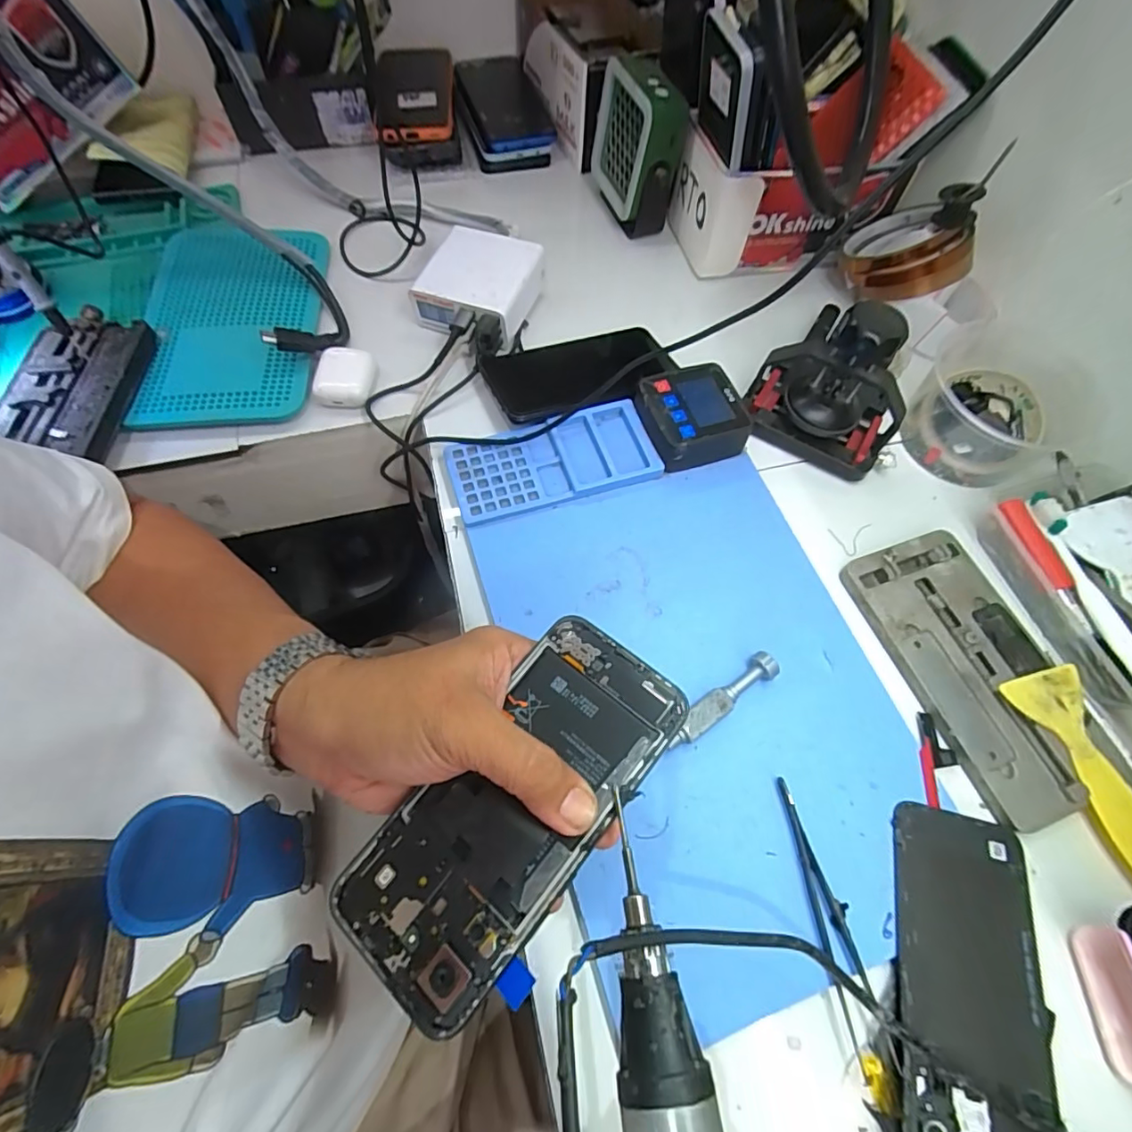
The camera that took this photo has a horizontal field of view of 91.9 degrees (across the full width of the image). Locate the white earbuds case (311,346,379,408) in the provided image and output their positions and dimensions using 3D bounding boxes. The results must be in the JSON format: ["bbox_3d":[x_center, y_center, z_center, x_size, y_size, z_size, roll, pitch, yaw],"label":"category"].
[{"bbox_3d":[-0.174,-0.148,0.434,0.044,0.018,0.048,5,63,0],"label":"white earbuds case"}]

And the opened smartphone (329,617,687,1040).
[{"bbox_3d":[-0.021,0.099,0.230,0.072,0.011,0.160,37,75,15],"label":"opened smartphone"}]

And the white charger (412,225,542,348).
[{"bbox_3d":[-0.073,-0.242,0.469,0.090,0.043,0.089,19,64,7],"label":"white charger"}]

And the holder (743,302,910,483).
[{"bbox_3d":[0.197,-0.138,0.390,0.106,0.103,0.072,26,65,11],"label":"holder"}]

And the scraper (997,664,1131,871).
[{"bbox_3d":[0.310,0.123,0.320,0.049,0.006,0.124,-12,64,-8],"label":"scraper"}]

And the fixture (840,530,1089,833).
[{"bbox_3d":[0.263,0.061,0.350,0.091,0.007,0.176,-19,65,-11],"label":"fixture"}]

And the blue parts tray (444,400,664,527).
[{"bbox_3d":[-0.010,-0.076,0.405,0.146,0.011,0.069,-16,65,-10],"label":"blue parts tray"}]

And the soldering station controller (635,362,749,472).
[{"bbox_3d":[0.095,-0.112,0.413,0.076,0.032,0.070,-18,65,-11],"label":"soldering station controller"}]

